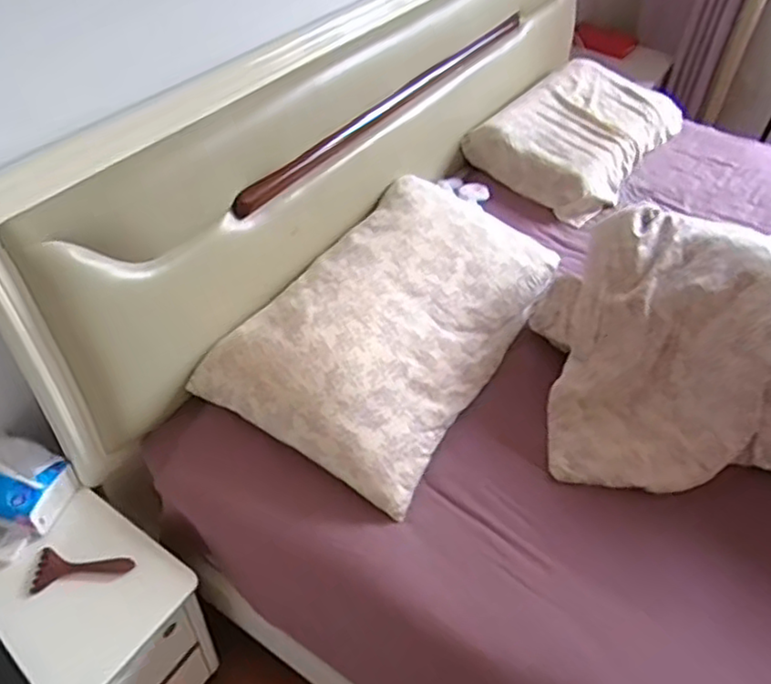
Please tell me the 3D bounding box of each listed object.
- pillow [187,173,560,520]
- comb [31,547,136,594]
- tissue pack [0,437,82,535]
[{"bbox_3d":[0.028,-0.052,1.223,0.399,0.130,0.667,28,50,19],"label":"pillow"},{"bbox_3d":[-0.450,0.341,0.987,0.139,0.010,0.062,1,47,-5],"label":"comb"},{"bbox_3d":[-0.566,0.212,1.010,0.137,0.098,0.111,18,48,11],"label":"tissue pack"}]

